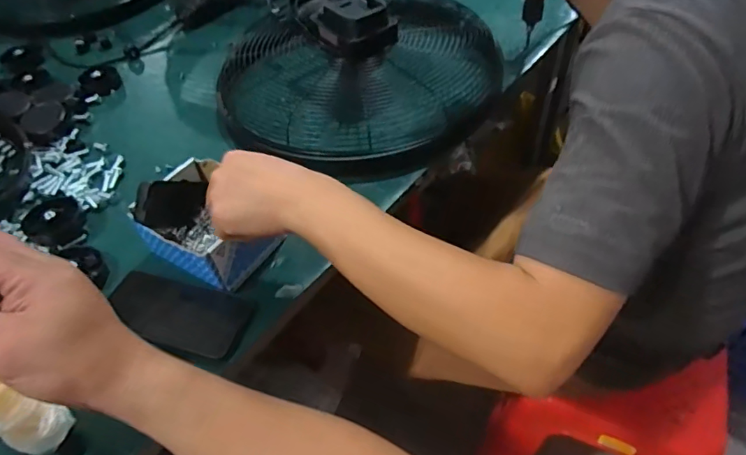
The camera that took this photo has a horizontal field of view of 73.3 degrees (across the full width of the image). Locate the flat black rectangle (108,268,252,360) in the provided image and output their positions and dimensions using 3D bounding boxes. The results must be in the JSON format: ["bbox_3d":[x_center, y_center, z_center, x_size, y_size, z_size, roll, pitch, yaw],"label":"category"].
[{"bbox_3d":[-0.213,0.087,0.536,0.163,0.013,0.080,13,52,16],"label":"flat black rectangle"}]

